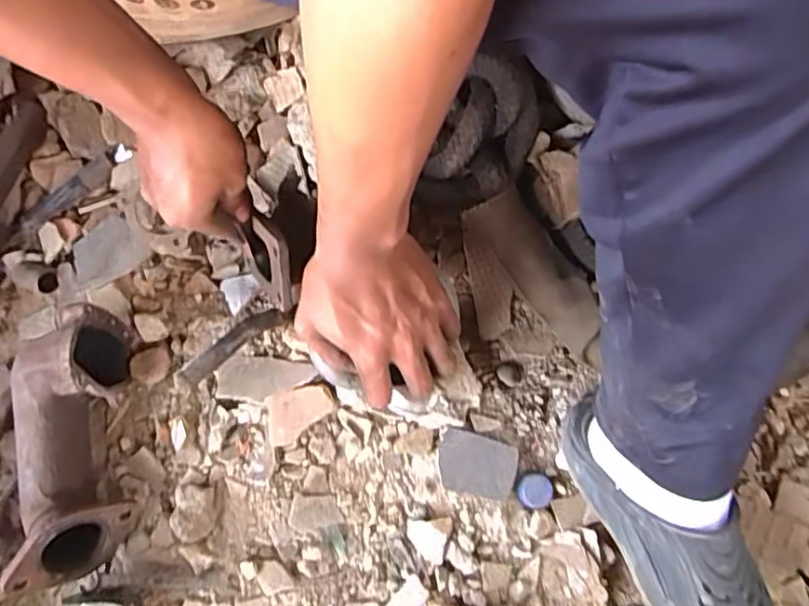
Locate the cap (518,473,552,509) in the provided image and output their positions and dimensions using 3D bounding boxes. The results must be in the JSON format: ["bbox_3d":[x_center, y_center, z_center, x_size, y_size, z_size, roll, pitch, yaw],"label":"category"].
[{"bbox_3d":[0.126,0.181,0.583,0.033,0.007,0.032,0,80,0],"label":"cap"}]

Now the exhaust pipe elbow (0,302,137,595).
[{"bbox_3d":[-0.310,0.129,0.551,0.096,0.082,0.234,-9,80,-2],"label":"exhaust pipe elbow"}]

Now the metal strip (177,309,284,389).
[{"bbox_3d":[-0.137,0.033,0.476,0.093,0.009,0.018,-39,82,-19],"label":"metal strip"}]

